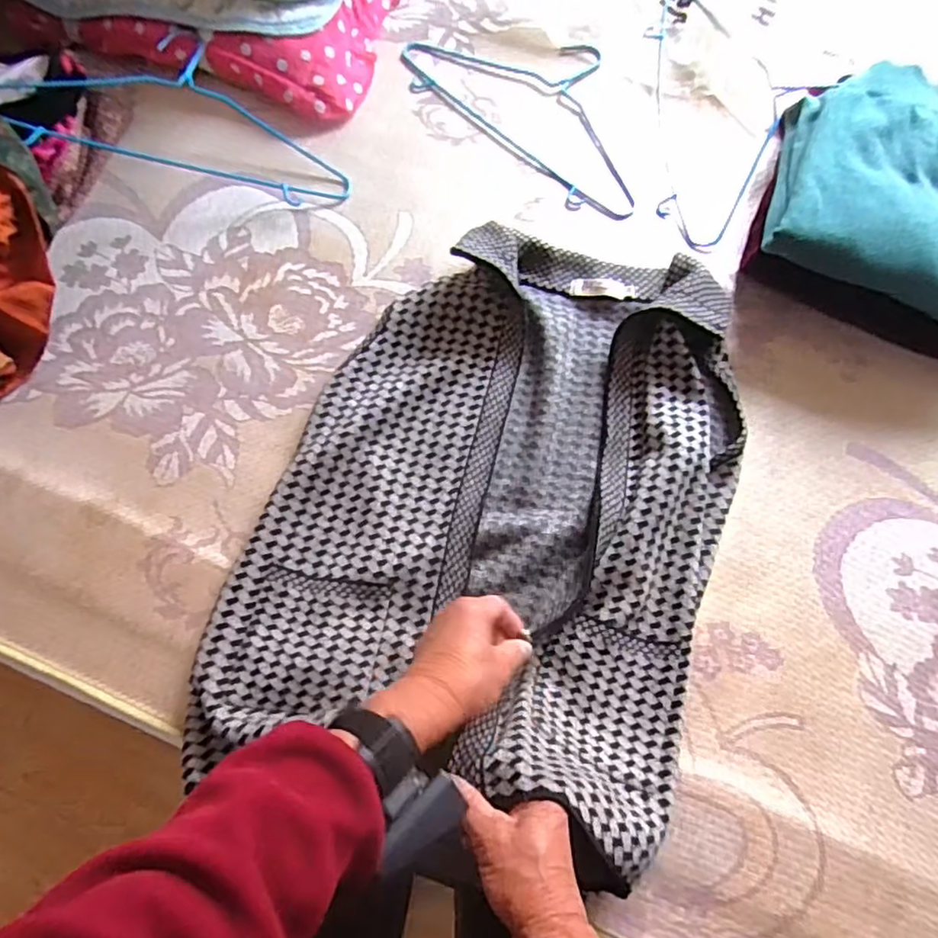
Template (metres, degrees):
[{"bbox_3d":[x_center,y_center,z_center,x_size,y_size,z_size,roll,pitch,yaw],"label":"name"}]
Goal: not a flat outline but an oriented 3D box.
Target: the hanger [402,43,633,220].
[{"bbox_3d":[0.103,-0.509,0.829,0.411,0.008,0.237,42,73,13],"label":"hanger"}]

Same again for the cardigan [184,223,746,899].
[{"bbox_3d":[0.033,0.022,0.588,0.429,0.099,0.619,19,70,5],"label":"cardigan"}]

